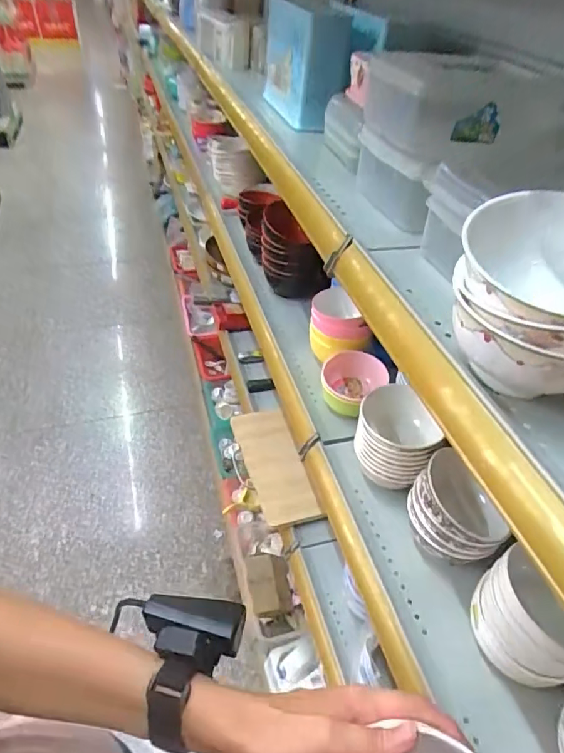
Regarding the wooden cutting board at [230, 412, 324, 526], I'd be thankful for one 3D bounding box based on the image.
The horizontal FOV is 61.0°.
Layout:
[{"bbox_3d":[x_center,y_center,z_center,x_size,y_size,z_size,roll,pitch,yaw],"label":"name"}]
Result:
[{"bbox_3d":[-0.015,0.191,1.040,0.127,0.024,0.281,-4,48,-23],"label":"wooden cutting board"}]

